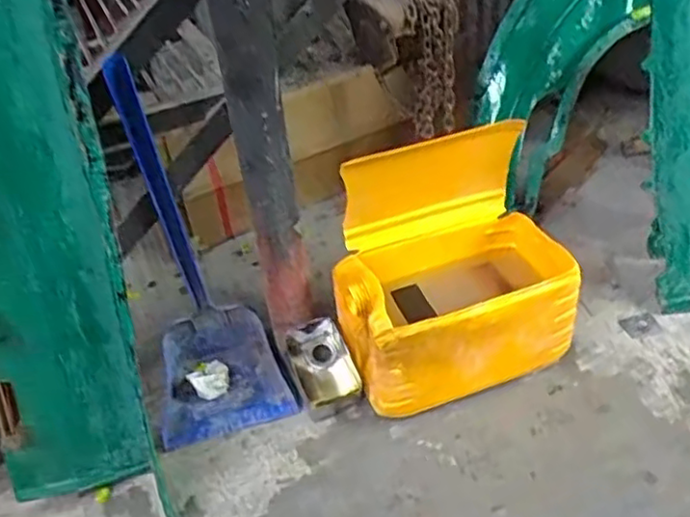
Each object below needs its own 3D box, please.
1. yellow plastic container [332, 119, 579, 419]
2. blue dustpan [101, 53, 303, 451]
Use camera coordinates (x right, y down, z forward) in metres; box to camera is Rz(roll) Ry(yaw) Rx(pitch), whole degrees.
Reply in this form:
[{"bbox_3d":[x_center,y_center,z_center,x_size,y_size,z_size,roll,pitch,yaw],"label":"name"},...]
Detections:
[{"bbox_3d":[0.221,0.007,1.236,0.465,0.400,0.249,-16,36,-13],"label":"yellow plastic container"},{"bbox_3d":[-0.279,0.011,1.181,0.248,0.635,0.258,-19,37,-17],"label":"blue dustpan"}]

